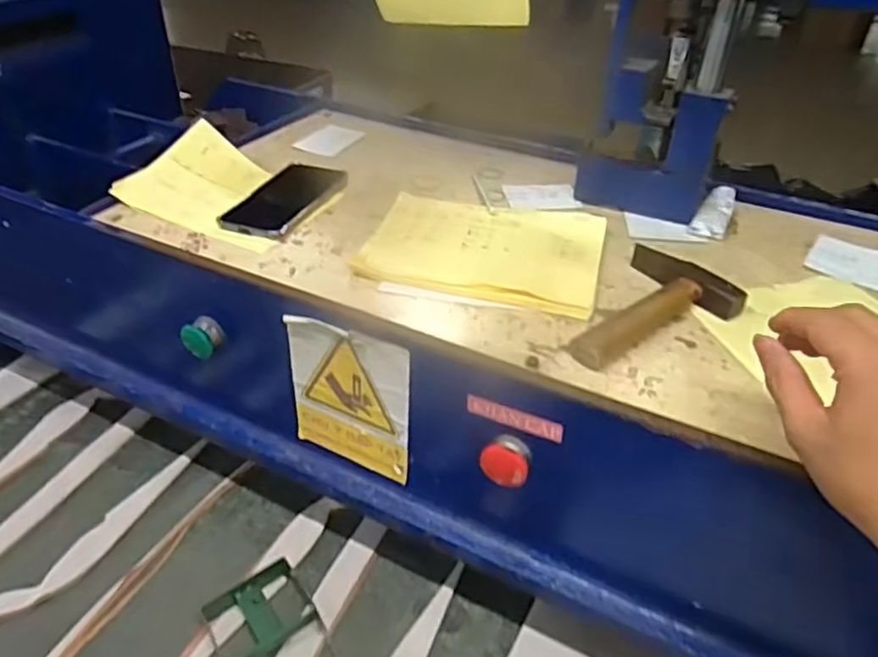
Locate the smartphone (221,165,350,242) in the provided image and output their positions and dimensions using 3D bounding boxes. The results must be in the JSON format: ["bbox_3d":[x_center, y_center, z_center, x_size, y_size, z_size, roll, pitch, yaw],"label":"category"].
[{"bbox_3d":[-0.168,-0.143,0.729,0.074,0.016,0.153,15,41,18],"label":"smartphone"}]

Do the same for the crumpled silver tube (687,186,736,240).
[{"bbox_3d":[0.305,-0.130,0.728,0.037,0.015,0.099,17,42,20],"label":"crumpled silver tube"}]

